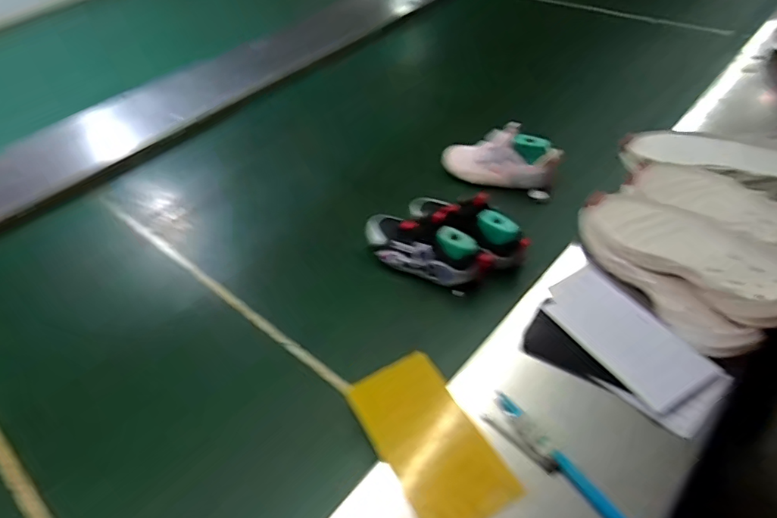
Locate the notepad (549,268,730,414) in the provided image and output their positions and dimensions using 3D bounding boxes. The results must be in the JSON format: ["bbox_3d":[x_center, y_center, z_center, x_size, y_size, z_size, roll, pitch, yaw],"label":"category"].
[{"bbox_3d":[0.274,0.085,0.608,0.095,0.013,0.193,-22,48,-17],"label":"notepad"}]

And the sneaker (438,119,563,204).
[{"bbox_3d":[0.186,-0.170,0.875,0.190,0.093,0.065,27,52,19],"label":"sneaker"}]

